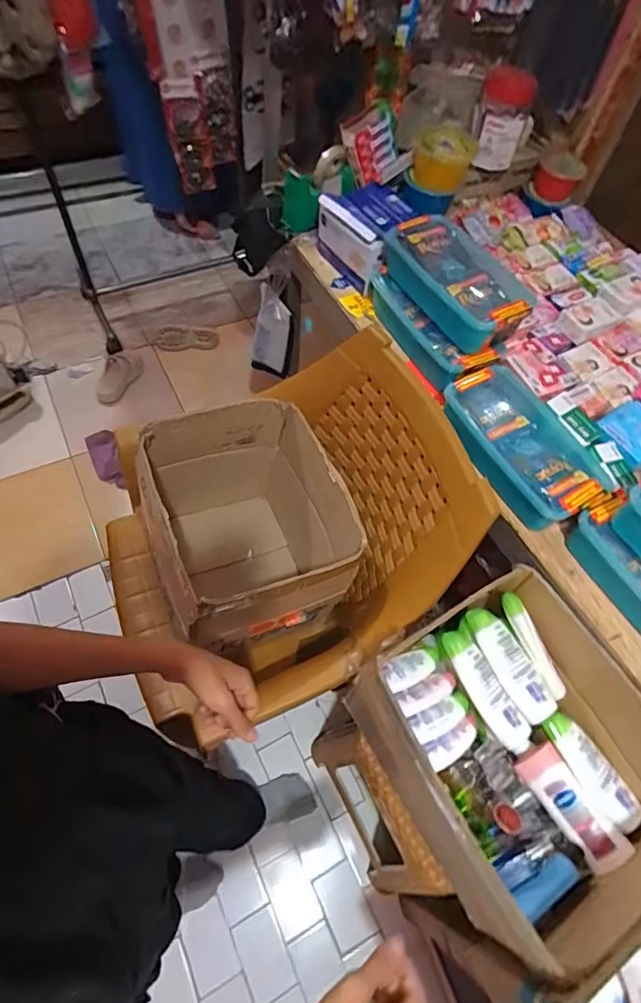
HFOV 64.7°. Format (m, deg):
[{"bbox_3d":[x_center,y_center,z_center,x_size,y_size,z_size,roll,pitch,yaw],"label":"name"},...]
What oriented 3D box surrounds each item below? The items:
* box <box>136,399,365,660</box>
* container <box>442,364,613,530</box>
[{"bbox_3d":[-0.132,0.073,0.971,0.316,0.388,0.355,-17,62,-14],"label":"box"},{"bbox_3d":[0.302,-0.089,0.750,0.139,0.061,0.254,-27,65,-19],"label":"container"}]

